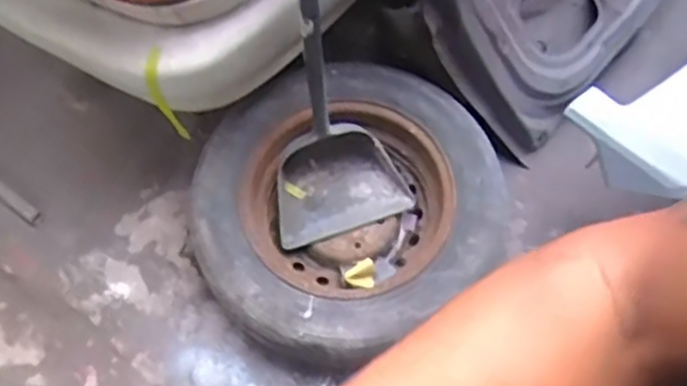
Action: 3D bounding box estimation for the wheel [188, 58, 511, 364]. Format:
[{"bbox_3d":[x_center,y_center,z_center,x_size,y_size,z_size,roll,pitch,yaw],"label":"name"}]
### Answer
[{"bbox_3d":[0.008,0.018,1.384,0.558,0.208,0.514,-1,69,4],"label":"wheel"}]

